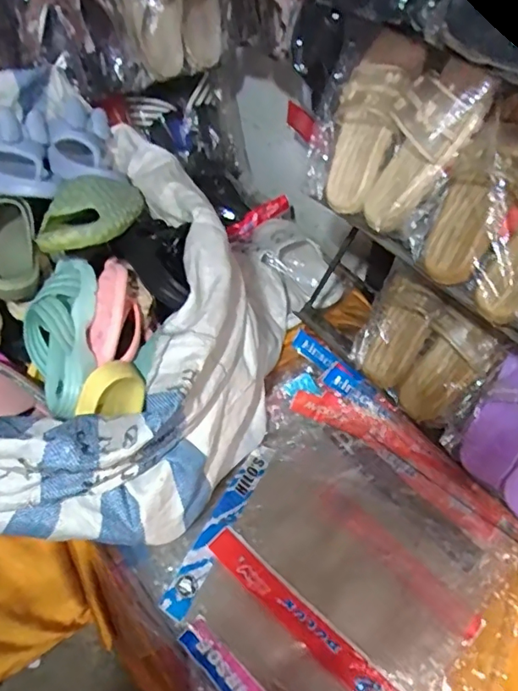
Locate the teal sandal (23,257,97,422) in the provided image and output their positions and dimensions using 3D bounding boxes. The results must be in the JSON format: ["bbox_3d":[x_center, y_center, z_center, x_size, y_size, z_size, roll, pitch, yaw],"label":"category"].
[{"bbox_3d":[-0.277,-0.010,0.739,0.106,0.090,0.231,-6,71,-14],"label":"teal sandal"}]

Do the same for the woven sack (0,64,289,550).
[{"bbox_3d":[-0.307,-0.073,0.751,0.649,0.365,0.595,5,48,4],"label":"woven sack"}]

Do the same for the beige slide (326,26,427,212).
[{"bbox_3d":[0.138,-0.290,0.689,0.091,0.221,0.061,27,28,21],"label":"beige slide"}]

